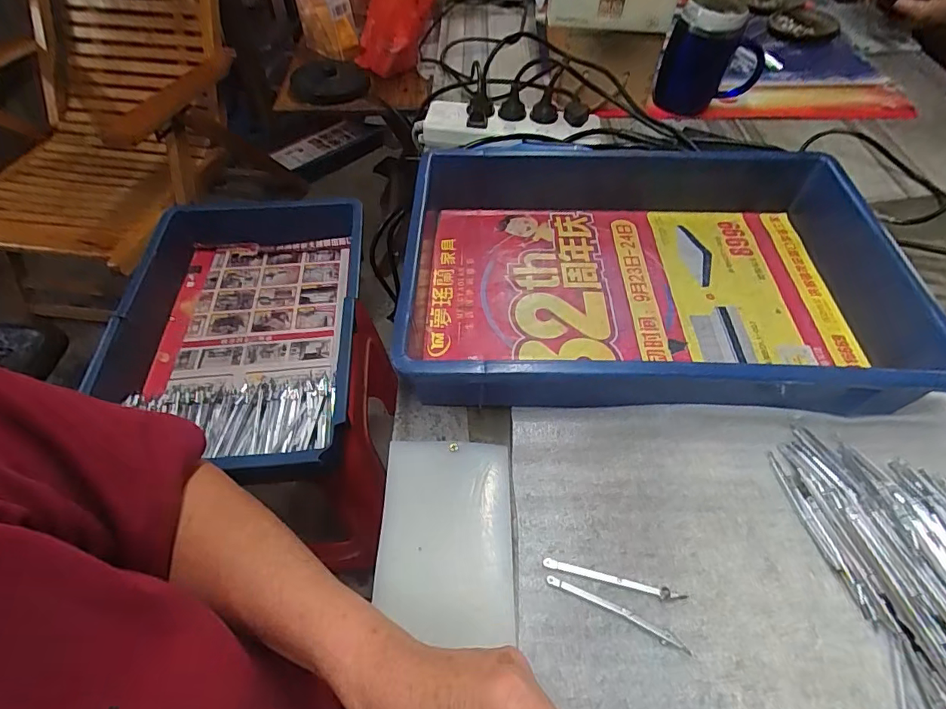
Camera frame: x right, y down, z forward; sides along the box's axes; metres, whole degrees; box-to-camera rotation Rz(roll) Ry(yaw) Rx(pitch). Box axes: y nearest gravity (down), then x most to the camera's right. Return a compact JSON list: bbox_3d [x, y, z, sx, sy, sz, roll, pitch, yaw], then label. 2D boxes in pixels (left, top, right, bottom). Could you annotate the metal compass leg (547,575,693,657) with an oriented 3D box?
[{"bbox_3d":[0.095,0.170,0.321,0.096,0.004,0.008,21,57,15],"label":"metal compass leg"}]

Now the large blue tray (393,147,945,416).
[{"bbox_3d":[0.155,-0.083,0.457,0.416,0.077,0.286,1,54,1],"label":"large blue tray"}]

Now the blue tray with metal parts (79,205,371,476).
[{"bbox_3d":[-0.300,-0.034,0.651,0.289,0.096,0.417,-2,54,-1],"label":"blue tray with metal parts"}]

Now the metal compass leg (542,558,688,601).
[{"bbox_3d":[0.095,0.154,0.333,0.095,0.005,0.007,11,55,9],"label":"metal compass leg"}]

